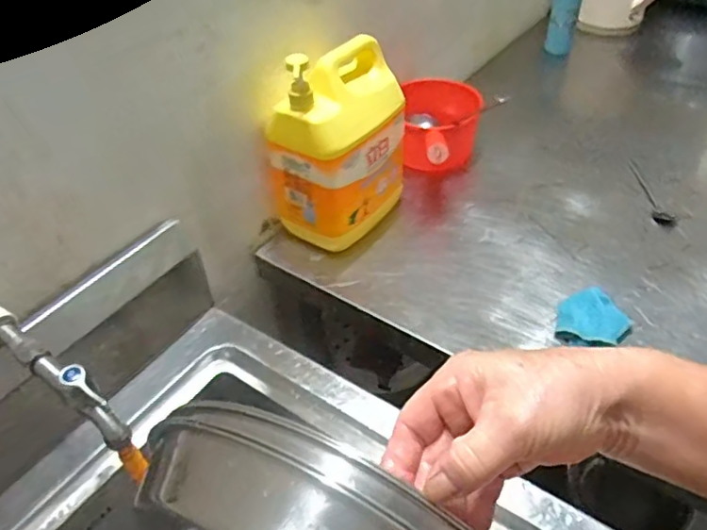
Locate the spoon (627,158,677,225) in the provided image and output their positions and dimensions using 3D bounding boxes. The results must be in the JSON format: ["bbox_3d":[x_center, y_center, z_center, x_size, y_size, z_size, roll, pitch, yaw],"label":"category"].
[{"bbox_3d":[0.494,-0.120,0.964,0.035,0.016,0.164,-1,43,4],"label":"spoon"}]

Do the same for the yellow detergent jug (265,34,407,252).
[{"bbox_3d":[-0.017,-0.176,0.878,0.132,0.272,0.193,24,50,28],"label":"yellow detergent jug"}]

